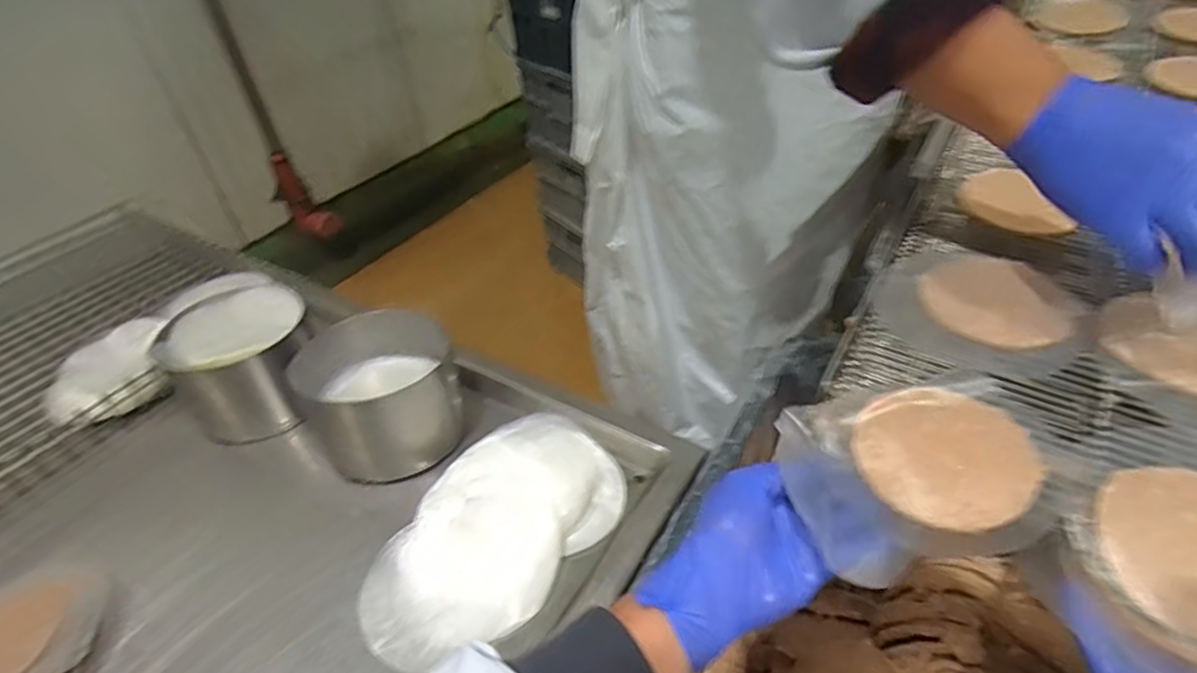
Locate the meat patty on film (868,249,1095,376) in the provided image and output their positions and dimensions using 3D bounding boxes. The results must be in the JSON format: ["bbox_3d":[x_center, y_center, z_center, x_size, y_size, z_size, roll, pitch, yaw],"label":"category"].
[{"bbox_3d":[0.252,-0.021,0.414,0.108,0.011,0.124,-24,45,-19],"label":"meat patty on film"}]

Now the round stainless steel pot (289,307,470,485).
[{"bbox_3d":[-0.219,0.055,0.635,0.144,0.105,0.140,-3,42,3],"label":"round stainless steel pot"}]

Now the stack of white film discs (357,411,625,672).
[{"bbox_3d":[-0.092,0.165,0.552,0.151,0.027,0.256,26,51,30],"label":"stack of white film discs"}]

